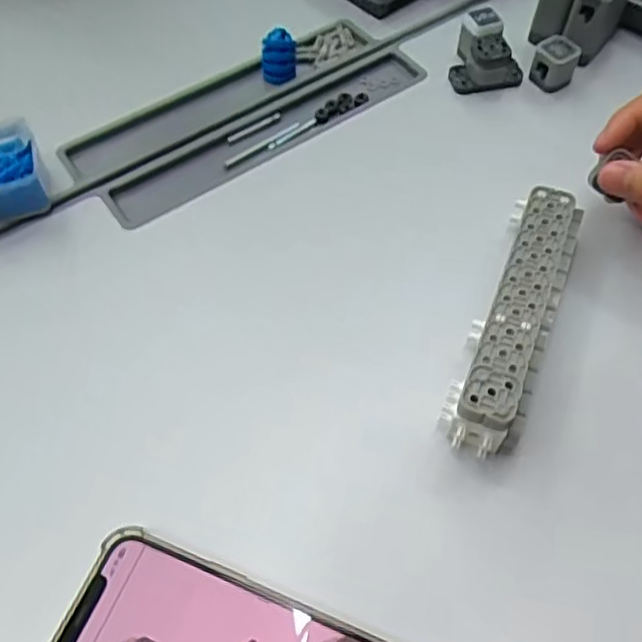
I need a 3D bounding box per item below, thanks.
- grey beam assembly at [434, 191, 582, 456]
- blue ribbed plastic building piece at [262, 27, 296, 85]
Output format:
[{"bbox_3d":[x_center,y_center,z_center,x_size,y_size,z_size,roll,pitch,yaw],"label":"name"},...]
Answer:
[{"bbox_3d":[0.103,-0.004,0.339,0.040,0.036,0.158,21,62,12],"label":"grey beam assembly"},{"bbox_3d":[-0.031,-0.193,0.467,0.024,0.027,0.025,-2,60,-2],"label":"blue ribbed plastic building piece"}]

